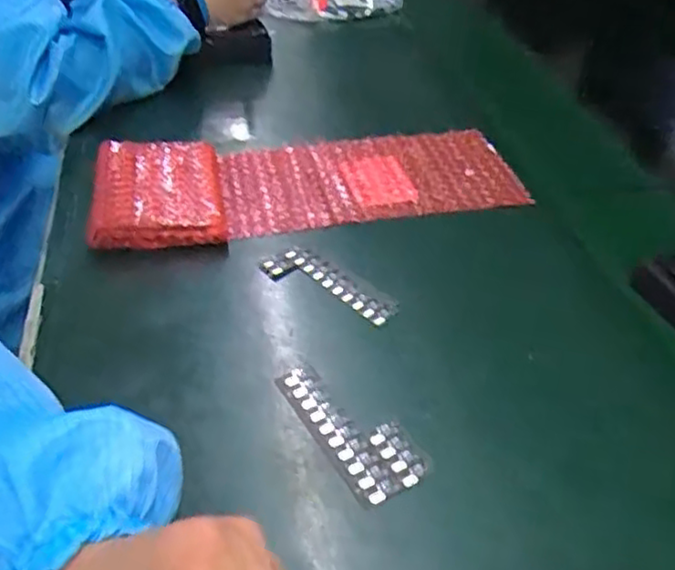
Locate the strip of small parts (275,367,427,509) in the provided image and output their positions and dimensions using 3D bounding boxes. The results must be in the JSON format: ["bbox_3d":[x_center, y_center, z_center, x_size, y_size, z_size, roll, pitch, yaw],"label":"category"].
[{"bbox_3d":[0.007,0.077,0.398,0.038,0.004,0.100,-19,44,-26],"label":"strip of small parts"}]

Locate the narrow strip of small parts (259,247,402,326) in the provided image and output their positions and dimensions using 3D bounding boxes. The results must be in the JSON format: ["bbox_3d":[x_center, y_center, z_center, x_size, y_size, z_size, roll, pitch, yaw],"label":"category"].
[{"bbox_3d":[-0.007,0.001,0.486,0.099,0.008,0.036,31,46,31],"label":"narrow strip of small parts"}]

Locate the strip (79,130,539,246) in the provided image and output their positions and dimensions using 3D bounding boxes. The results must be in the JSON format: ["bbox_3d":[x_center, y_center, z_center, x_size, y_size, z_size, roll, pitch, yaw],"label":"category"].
[{"bbox_3d":[-0.023,-0.092,0.583,0.331,0.033,0.127,-7,40,-13],"label":"strip"}]

